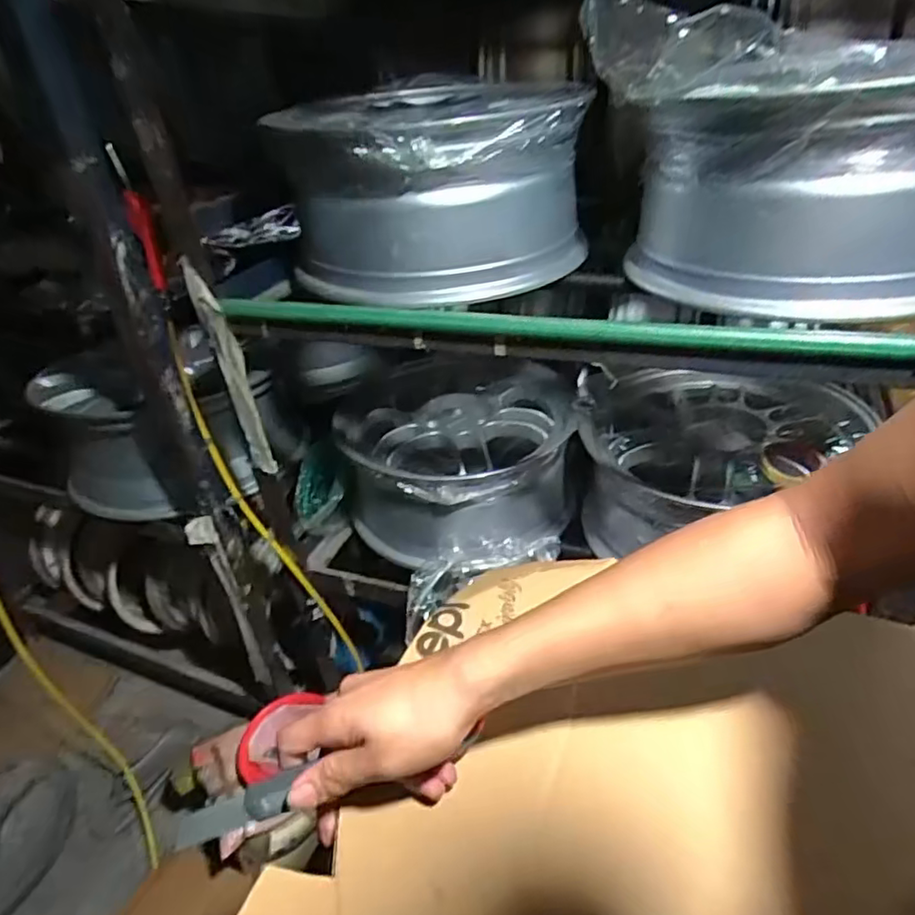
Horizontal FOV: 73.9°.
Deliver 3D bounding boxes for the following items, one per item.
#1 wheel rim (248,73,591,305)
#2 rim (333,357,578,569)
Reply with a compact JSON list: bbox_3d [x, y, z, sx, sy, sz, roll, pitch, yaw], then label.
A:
[{"bbox_3d":[-0.023,-0.398,0.878,0.388,0.215,0.407,0,34,6],"label":"wheel rim"},{"bbox_3d":[-0.003,0.005,1.169,0.411,0.185,0.376,-3,34,2],"label":"rim"}]

